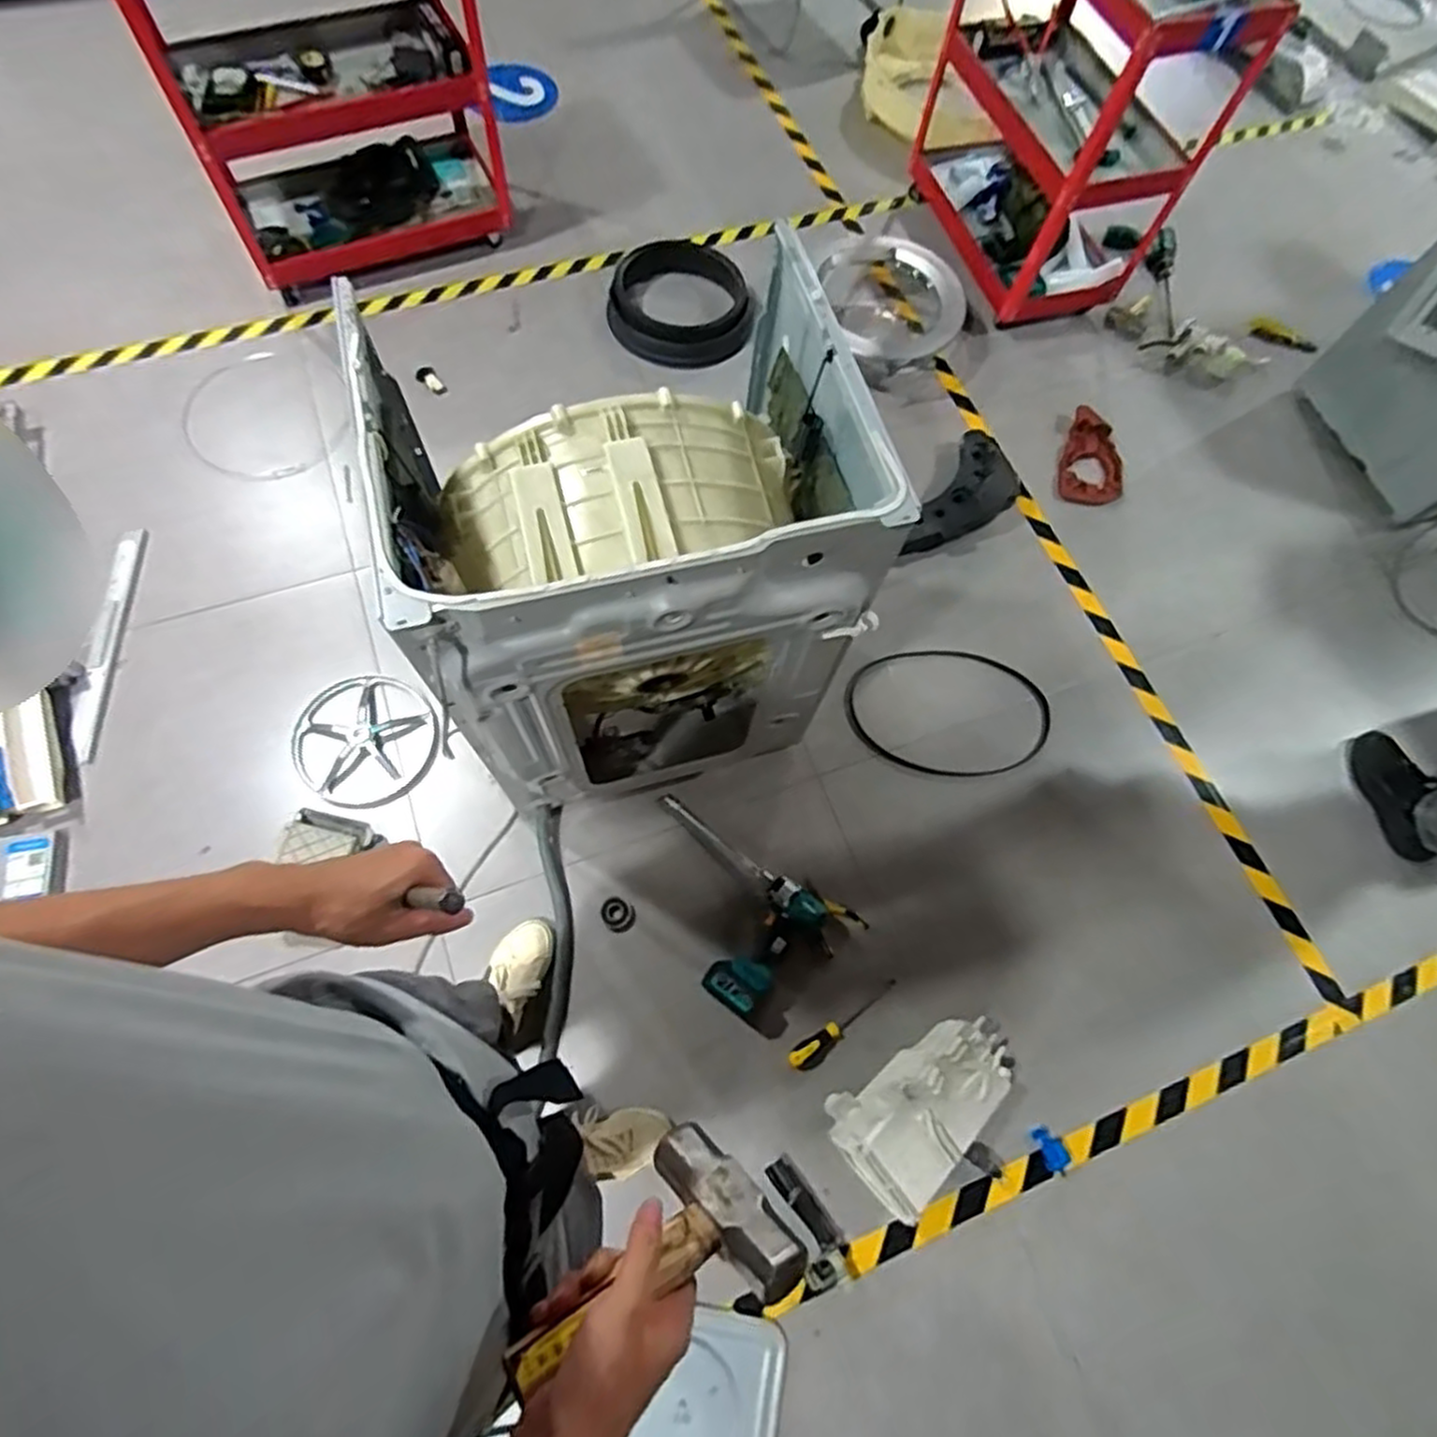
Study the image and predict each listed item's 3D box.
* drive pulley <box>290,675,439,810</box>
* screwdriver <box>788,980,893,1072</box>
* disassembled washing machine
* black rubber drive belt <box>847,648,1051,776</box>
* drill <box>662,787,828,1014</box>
[{"bbox_3d":[-0.698,0.043,1.462,0.269,0.016,0.269,1,69,-2],"label":"drive pulley"},{"bbox_3d":[0.237,0.573,1.373,0.249,0.032,0.046,-29,73,-13],"label":"screwdriver"},{"bbox_3d":[-0.127,-0.224,1.219,0.601,0.781,0.505,-15,70,-8],"label":"disassembled washing machine"},{"bbox_3d":[0.504,-0.021,1.615,0.451,0.017,0.307,1,65,-5],"label":"black rubber drive belt"},{"bbox_3d":[-0.012,0.348,1.395,0.390,0.070,0.262,34,71,10],"label":"drill"}]

